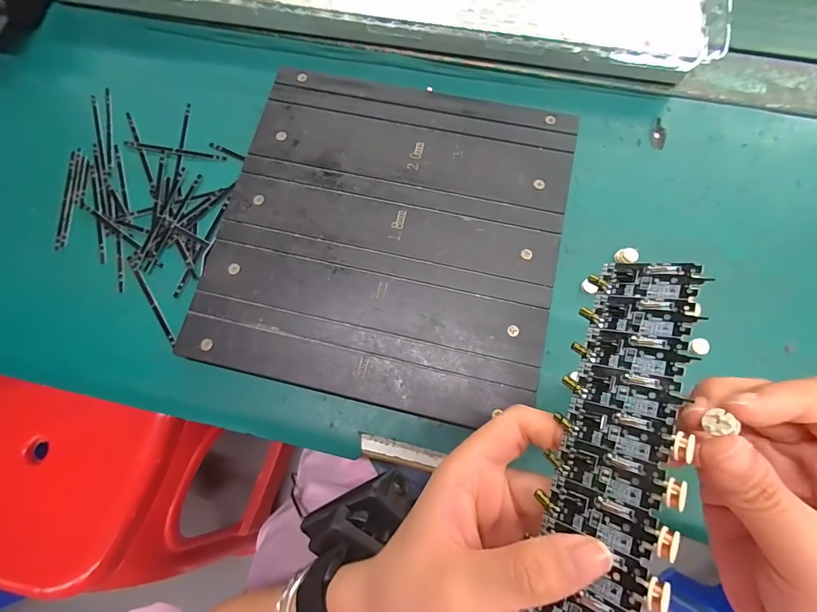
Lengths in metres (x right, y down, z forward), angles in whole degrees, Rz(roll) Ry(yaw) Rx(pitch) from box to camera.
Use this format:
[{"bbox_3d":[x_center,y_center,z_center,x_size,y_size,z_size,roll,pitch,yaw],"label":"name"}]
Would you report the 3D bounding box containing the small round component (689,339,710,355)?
[{"bbox_3d":[0.187,0.026,0.255,0.011,0.004,0.010,-1,73,2],"label":"small round component"}]

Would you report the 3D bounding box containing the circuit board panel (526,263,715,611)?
[{"bbox_3d":[0.077,0.054,0.148,0.043,0.004,0.153,5,70,45],"label":"circuit board panel"}]

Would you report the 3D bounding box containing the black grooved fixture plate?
[{"bbox_3d":[-0.014,-0.052,0.274,0.225,0.016,0.228,12,74,6],"label":"black grooved fixture plate"}]

